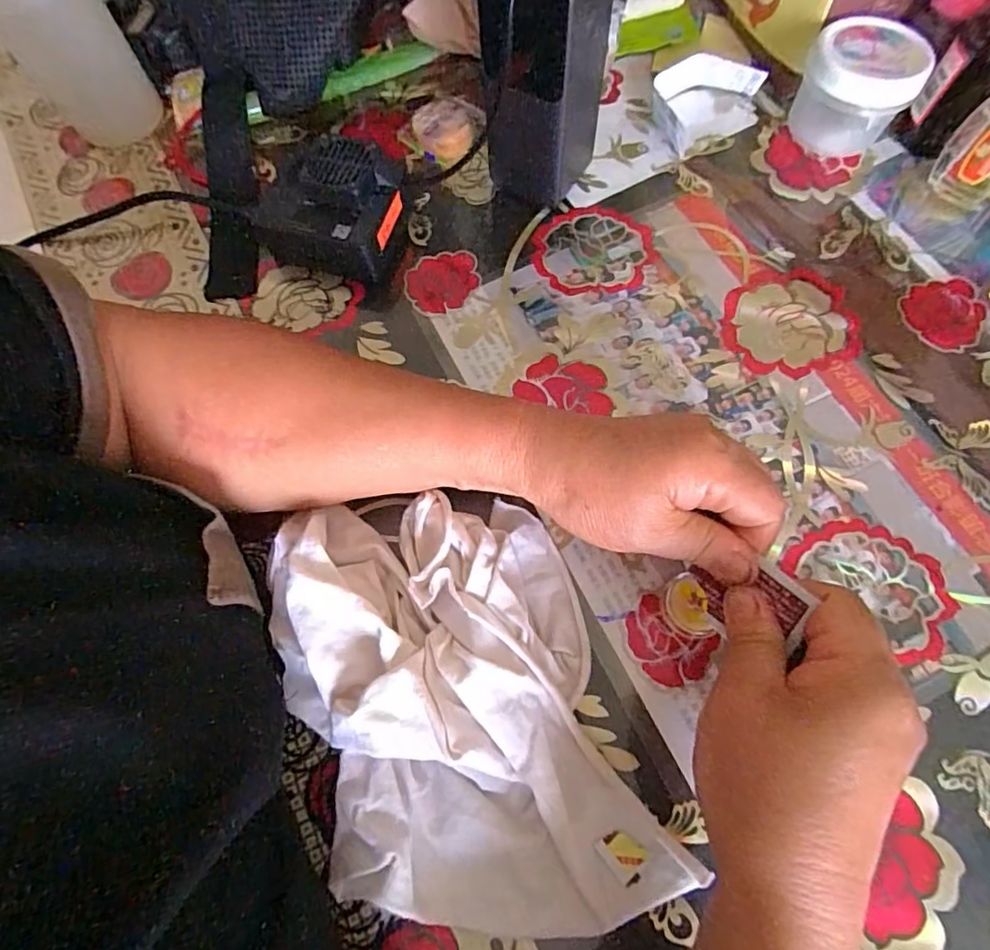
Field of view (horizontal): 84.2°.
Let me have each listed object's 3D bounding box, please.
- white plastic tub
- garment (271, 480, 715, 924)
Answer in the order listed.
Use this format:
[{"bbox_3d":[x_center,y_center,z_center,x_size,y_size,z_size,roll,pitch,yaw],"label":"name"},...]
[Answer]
[{"bbox_3d":[0.228,-0.245,0.350,0.064,0.054,0.065,-1,70,2],"label":"white plastic tub"},{"bbox_3d":[-0.021,0.096,0.239,0.142,0.041,0.205,-18,70,-4],"label":"garment"}]

